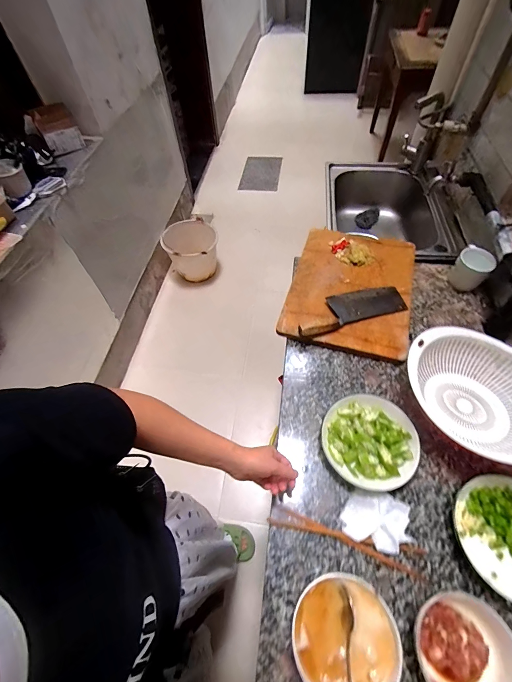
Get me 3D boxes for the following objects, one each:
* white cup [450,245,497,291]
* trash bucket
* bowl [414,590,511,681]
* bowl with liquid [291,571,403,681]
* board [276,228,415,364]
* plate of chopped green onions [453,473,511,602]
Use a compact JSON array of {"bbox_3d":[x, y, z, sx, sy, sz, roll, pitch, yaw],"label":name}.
[{"bbox_3d":[0.544,-0.182,0.784,0.082,0.088,0.067,36,67,23],"label":"white cup"},{"bbox_3d":[-0.370,-0.520,1.840,0.288,0.273,0.285,-2,58,3],"label":"trash bucket"},{"bbox_3d":[0.281,0.420,0.421,0.120,0.067,0.121,-2,58,3],"label":"bowl"},{"bbox_3d":[0.123,0.411,0.435,0.137,0.062,0.134,-2,58,3],"label":"bowl with liquid"},{"bbox_3d":[0.246,-0.142,0.806,0.300,0.029,0.380,14,60,12],"label":"board"},{"bbox_3d":[0.423,0.312,0.504,0.171,0.033,0.171,-2,58,3],"label":"plate of chopped green onions"}]

